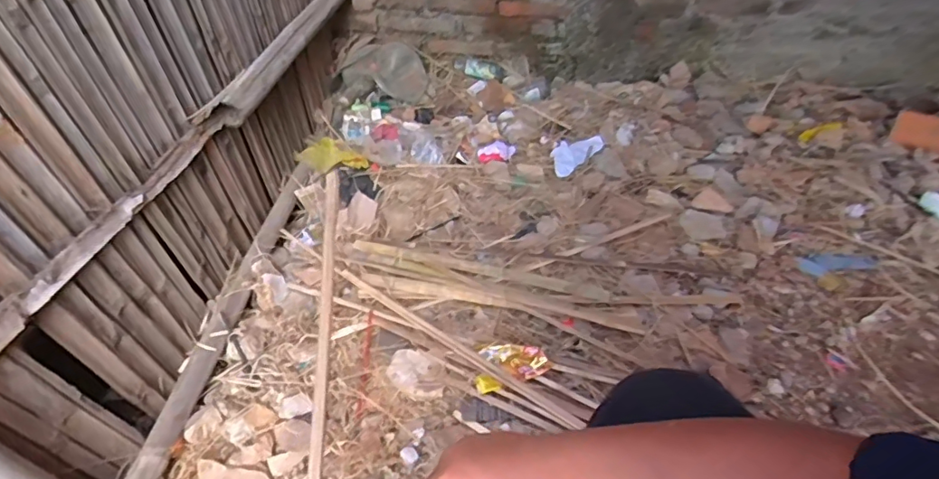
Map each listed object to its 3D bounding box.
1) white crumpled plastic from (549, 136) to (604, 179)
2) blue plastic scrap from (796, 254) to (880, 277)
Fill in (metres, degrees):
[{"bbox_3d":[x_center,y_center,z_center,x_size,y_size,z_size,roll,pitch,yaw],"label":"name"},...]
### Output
[{"bbox_3d":[0.275,-0.238,1.424,0.099,0.021,0.196,32,52,30],"label":"white crumpled plastic"},{"bbox_3d":[0.811,0.050,1.169,0.177,0.013,0.059,-8,44,-7],"label":"blue plastic scrap"}]

